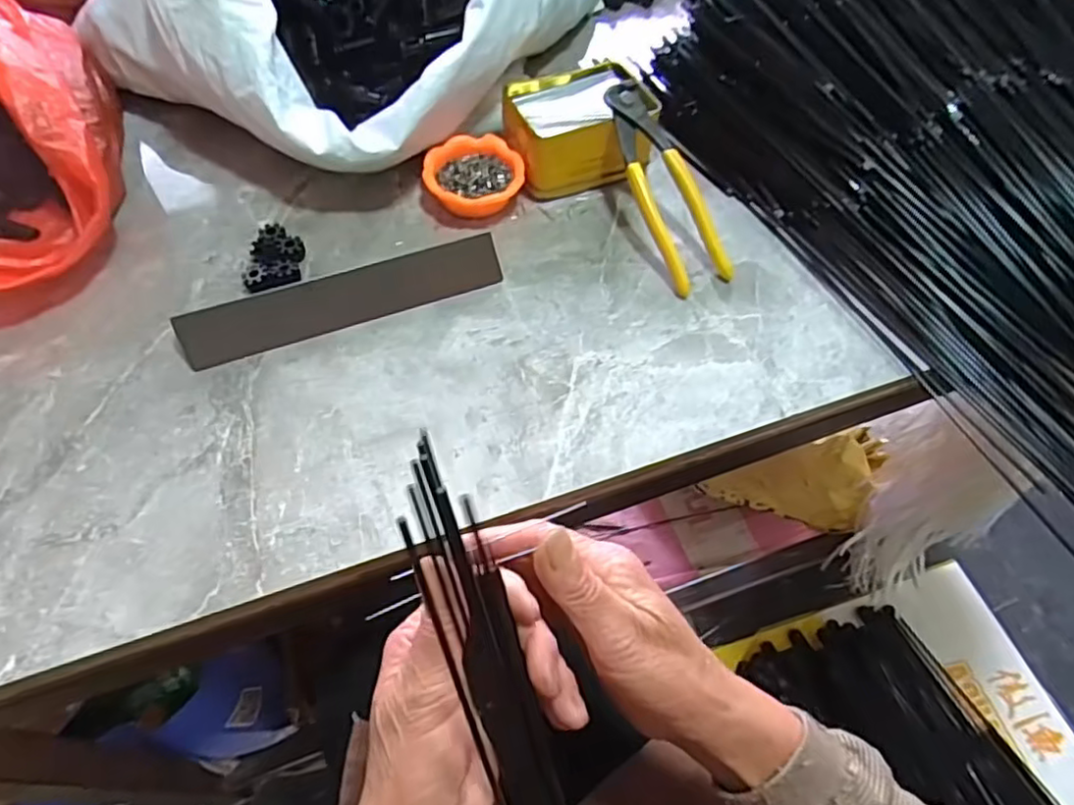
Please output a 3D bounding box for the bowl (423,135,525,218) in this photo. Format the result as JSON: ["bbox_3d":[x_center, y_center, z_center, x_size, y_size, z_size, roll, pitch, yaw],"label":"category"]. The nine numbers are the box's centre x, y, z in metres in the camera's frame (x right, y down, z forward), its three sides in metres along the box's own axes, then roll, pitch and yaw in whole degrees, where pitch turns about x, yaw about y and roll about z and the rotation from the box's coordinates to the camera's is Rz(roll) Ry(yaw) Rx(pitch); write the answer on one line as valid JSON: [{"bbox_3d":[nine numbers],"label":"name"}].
[{"bbox_3d":[-0.050,-0.175,0.517,0.074,0.026,0.072,2,58,-3],"label":"bowl"}]

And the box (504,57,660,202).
[{"bbox_3d":[0.035,-0.222,0.536,0.114,0.057,0.095,-17,61,-14],"label":"box"}]

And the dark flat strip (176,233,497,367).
[{"bbox_3d":[-0.129,-0.072,0.451,0.213,0.008,0.036,-19,103,-16],"label":"dark flat strip"}]

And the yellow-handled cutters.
[{"bbox_3d":[0.094,-0.163,0.490,0.046,0.015,0.166,-20,84,-16],"label":"yellow-handled cutters"}]

